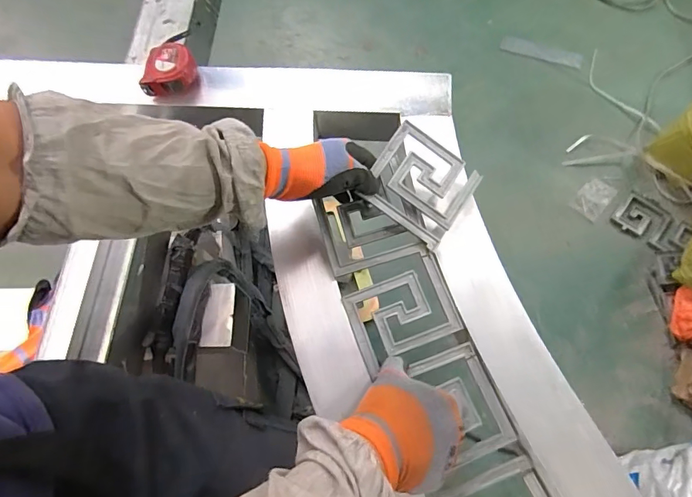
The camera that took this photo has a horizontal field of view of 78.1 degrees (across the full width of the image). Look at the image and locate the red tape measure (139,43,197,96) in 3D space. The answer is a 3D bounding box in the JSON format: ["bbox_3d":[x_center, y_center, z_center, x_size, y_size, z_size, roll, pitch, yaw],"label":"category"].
[{"bbox_3d":[-0.248,-0.253,0.600,0.075,0.036,0.069,-9,70,0],"label":"red tape measure"}]

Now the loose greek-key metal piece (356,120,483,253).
[{"bbox_3d":[0.088,-0.076,0.510,0.116,0.019,0.112,37,82,-4],"label":"loose greek-key metal piece"}]

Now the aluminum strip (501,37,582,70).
[{"bbox_3d":[0.591,-0.597,1.297,0.238,0.006,0.058,21,75,12],"label":"aluminum strip"}]

